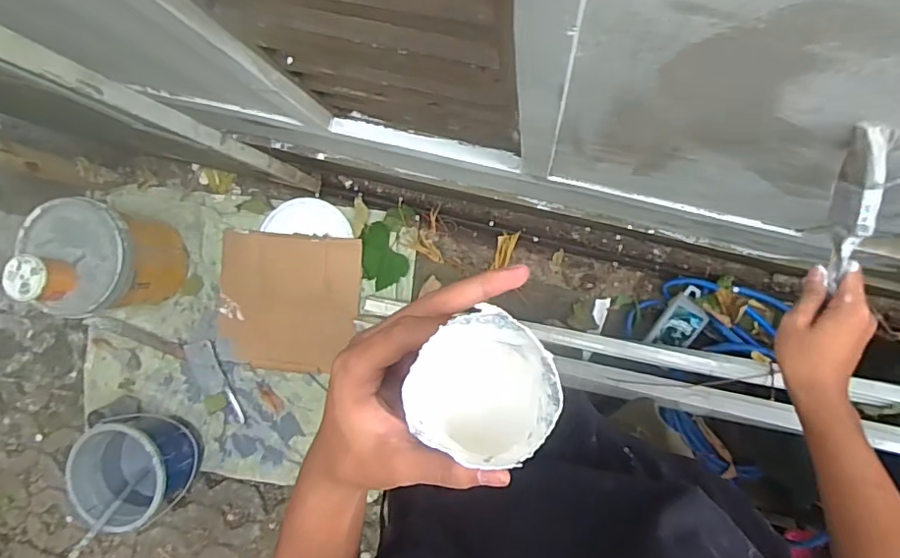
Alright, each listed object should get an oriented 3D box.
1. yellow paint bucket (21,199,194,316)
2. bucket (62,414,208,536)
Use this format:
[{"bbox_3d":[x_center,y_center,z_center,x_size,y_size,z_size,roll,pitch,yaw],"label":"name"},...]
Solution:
[{"bbox_3d":[-0.957,-0.053,1.535,0.278,0.329,0.297,0,90,8],"label":"yellow paint bucket"},{"bbox_3d":[-0.859,0.532,1.522,0.260,0.236,0.276,0,90,8],"label":"bucket"}]

